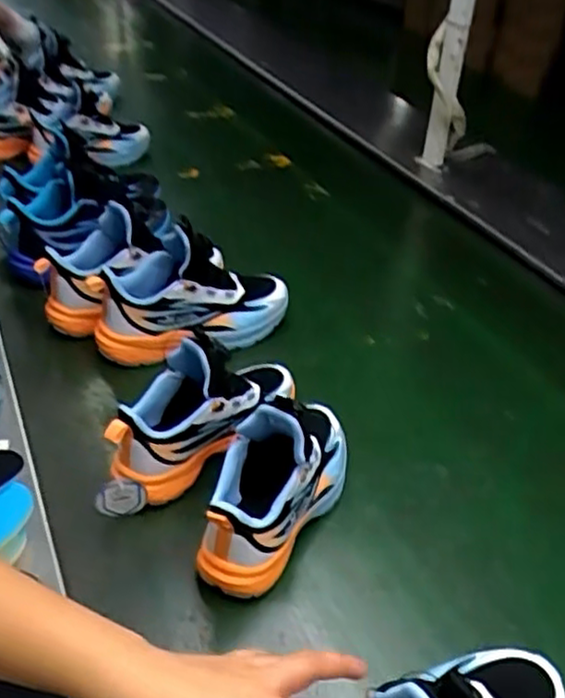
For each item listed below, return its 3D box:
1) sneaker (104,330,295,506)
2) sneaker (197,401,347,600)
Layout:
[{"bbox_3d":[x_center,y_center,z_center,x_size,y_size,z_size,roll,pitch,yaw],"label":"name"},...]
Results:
[{"bbox_3d":[-0.083,0.054,0.732,0.091,0.134,0.225,22,43,26],"label":"sneaker"},{"bbox_3d":[-0.002,0.112,0.643,0.074,0.149,0.209,19,42,23],"label":"sneaker"}]

